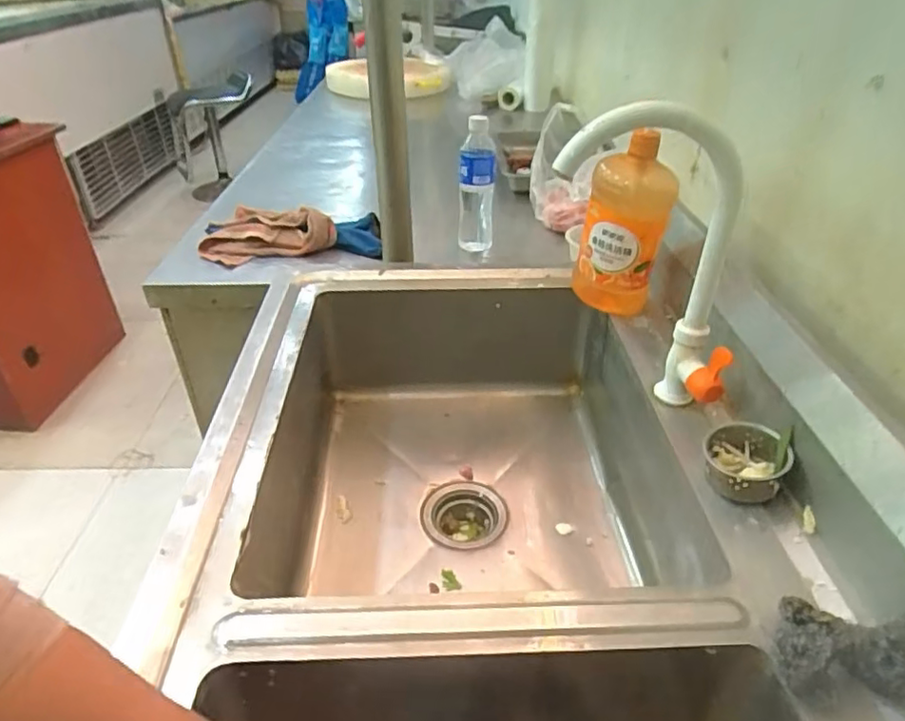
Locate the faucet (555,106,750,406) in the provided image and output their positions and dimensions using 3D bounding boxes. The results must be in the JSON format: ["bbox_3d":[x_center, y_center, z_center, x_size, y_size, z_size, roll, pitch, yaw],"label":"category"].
[{"bbox_3d":[0.187,-0.084,0.584,0.178,0.306,0.058,7,36,10],"label":"faucet"}]

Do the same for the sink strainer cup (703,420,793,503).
[{"bbox_3d":[0.271,0.094,0.559,0.069,0.041,0.070,0,35,0],"label":"sink strainer cup"}]

